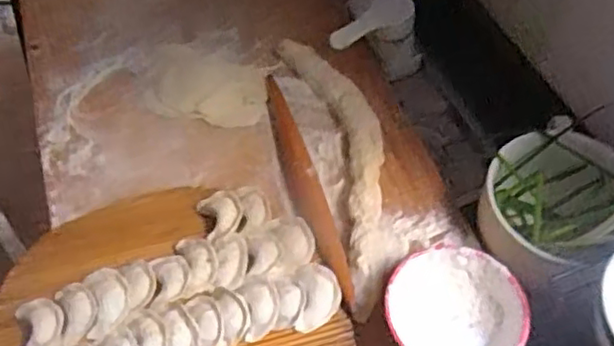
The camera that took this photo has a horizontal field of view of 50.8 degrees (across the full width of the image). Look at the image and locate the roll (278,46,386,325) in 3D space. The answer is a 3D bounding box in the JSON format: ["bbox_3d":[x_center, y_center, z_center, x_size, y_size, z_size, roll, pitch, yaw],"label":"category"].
[{"bbox_3d":[0.045,-0.020,0.679,0.079,0.027,0.345,-11,55,-8],"label":"roll"}]

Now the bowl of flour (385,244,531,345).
[{"bbox_3d":[0.130,0.122,0.557,0.111,0.047,0.110,0,54,0],"label":"bowl of flour"}]

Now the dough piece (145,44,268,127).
[{"bbox_3d":[-0.116,-0.106,0.763,0.142,0.022,0.109,8,54,6],"label":"dough piece"}]

